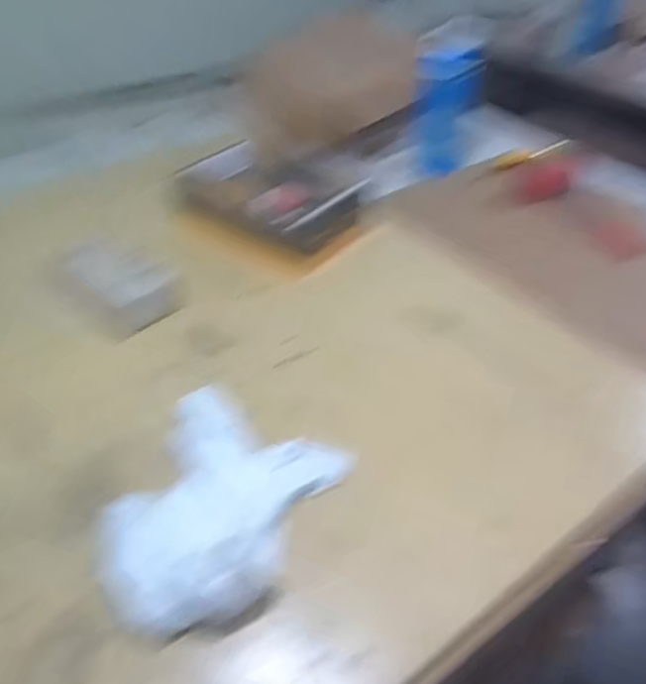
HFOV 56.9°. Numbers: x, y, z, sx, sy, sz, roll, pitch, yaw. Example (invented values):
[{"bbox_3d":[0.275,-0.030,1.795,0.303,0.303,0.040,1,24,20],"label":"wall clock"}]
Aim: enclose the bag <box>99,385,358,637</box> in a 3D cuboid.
[{"bbox_3d":[-0.118,0.172,0.642,0.197,0.065,0.267,17,45,18],"label":"bag"}]

